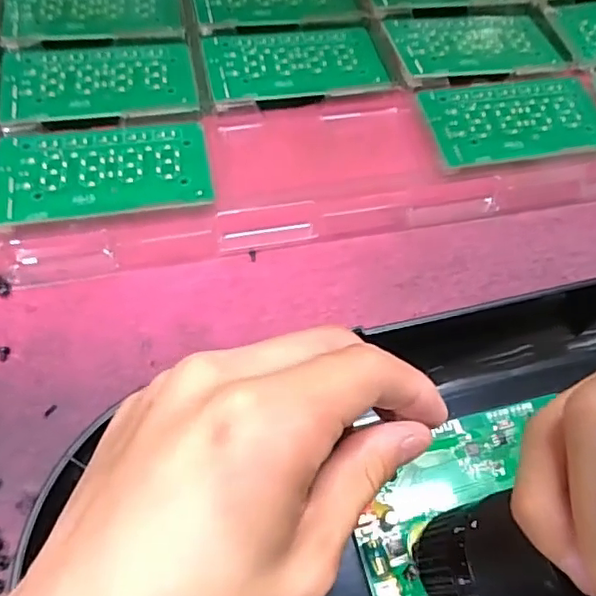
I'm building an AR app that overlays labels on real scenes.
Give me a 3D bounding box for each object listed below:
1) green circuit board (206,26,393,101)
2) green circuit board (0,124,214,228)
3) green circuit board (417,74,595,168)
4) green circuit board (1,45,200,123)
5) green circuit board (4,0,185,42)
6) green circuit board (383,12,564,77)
[{"bbox_3d":[-0.002,-0.144,0.352,0.103,0.005,0.060,-10,63,-9],"label":"green circuit board"},{"bbox_3d":[-0.099,-0.067,0.301,0.105,0.006,0.058,-10,63,-9],"label":"green circuit board"},{"bbox_3d":[0.127,-0.105,0.339,0.106,0.005,0.061,-10,63,-9],"label":"green circuit board"},{"bbox_3d":[-0.113,-0.125,0.334,0.104,0.005,0.060,-8,63,-7],"label":"green circuit board"},{"bbox_3d":[-0.130,-0.186,0.373,0.106,0.004,0.062,-7,59,-11],"label":"green circuit board"},{"bbox_3d":[0.113,-0.168,0.377,0.105,0.004,0.060,-12,64,-10],"label":"green circuit board"}]

